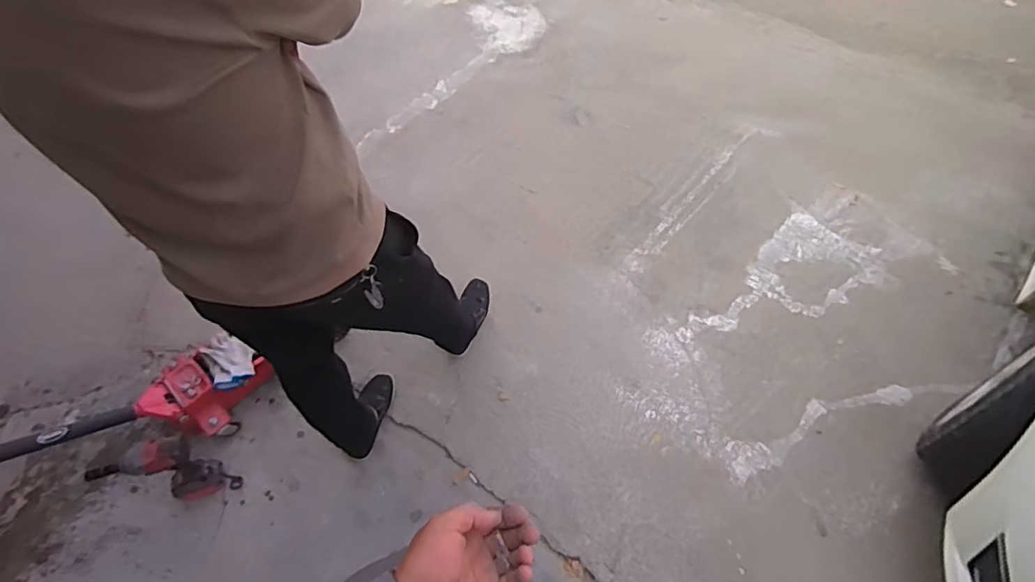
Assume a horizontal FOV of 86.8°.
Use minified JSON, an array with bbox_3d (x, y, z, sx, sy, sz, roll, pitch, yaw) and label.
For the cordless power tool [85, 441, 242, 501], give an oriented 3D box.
[{"bbox_3d":[-0.940,0.485,1.473,0.250,0.294,0.090,-2,56,4],"label":"cordless power tool"}]

